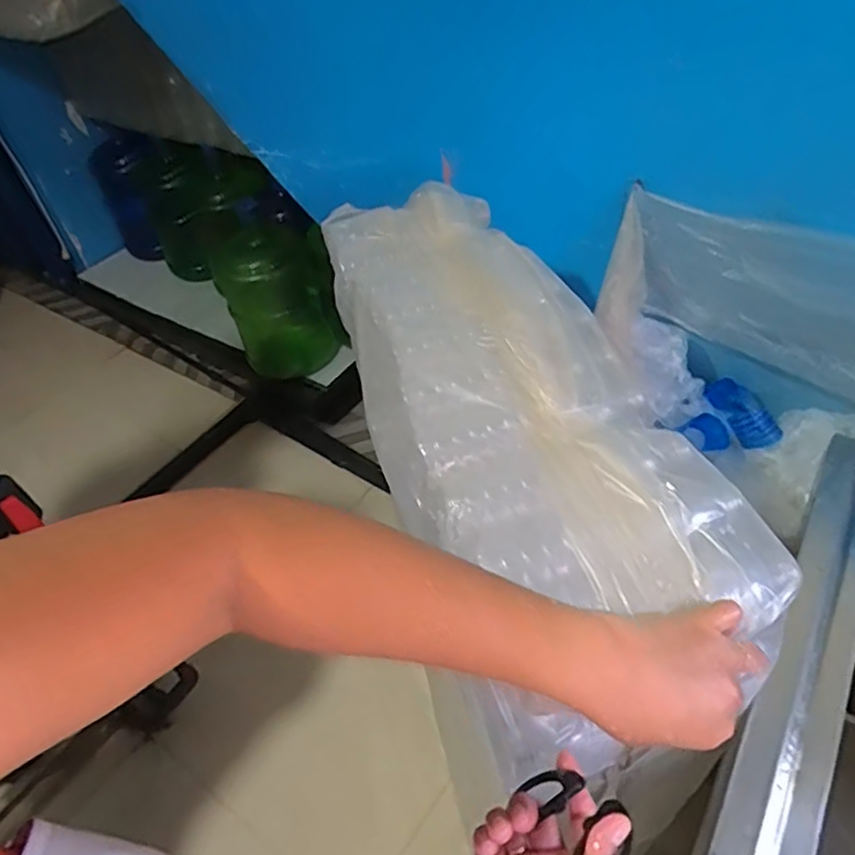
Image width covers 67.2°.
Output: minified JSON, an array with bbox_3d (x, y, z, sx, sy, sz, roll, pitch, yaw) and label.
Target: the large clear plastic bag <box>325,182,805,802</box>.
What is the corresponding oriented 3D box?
[{"bbox_3d":[0.062,-0.028,0.624,0.233,0.135,0.615,-17,50,-9],"label":"large clear plastic bag"}]

